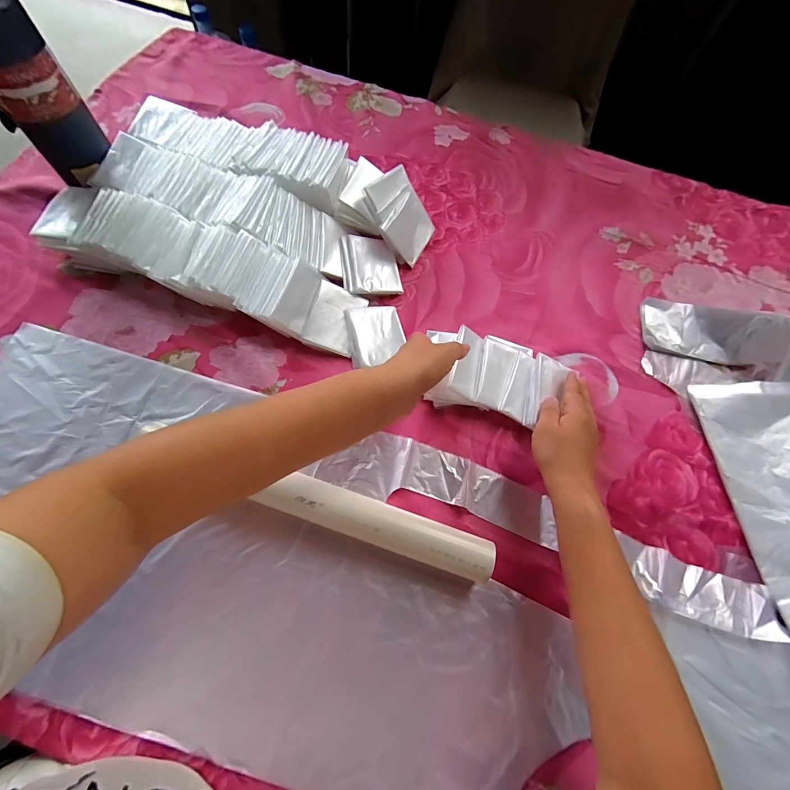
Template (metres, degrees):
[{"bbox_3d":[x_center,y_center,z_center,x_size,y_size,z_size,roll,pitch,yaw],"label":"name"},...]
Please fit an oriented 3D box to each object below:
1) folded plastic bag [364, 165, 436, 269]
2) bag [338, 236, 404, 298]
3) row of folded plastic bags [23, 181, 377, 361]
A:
[{"bbox_3d":[0.010,-0.248,0.491,0.111,0.020,0.088,49,67,-20],"label":"folded plastic bag"},{"bbox_3d":[-0.032,-0.174,0.477,0.077,0.009,0.086,-5,75,-22],"label":"bag"},{"bbox_3d":[-0.241,-0.161,0.442,0.411,0.065,0.099,21,65,-3],"label":"row of folded plastic bags"}]

